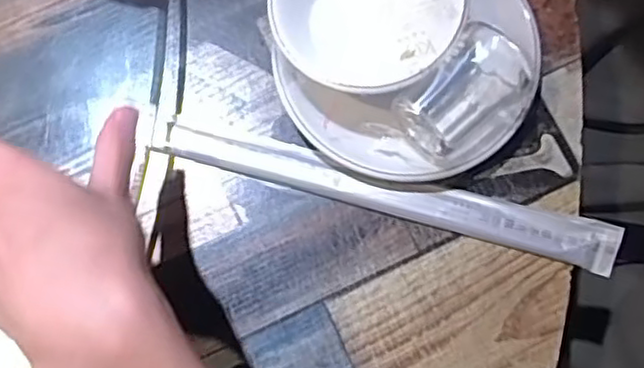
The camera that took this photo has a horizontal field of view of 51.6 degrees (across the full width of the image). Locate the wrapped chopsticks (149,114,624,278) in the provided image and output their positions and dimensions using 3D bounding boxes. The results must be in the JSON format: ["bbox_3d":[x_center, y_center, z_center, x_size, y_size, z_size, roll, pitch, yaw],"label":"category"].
[{"bbox_3d":[0.036,0.003,0.406,0.286,0.010,0.028,15,79,4],"label":"wrapped chopsticks"}]

